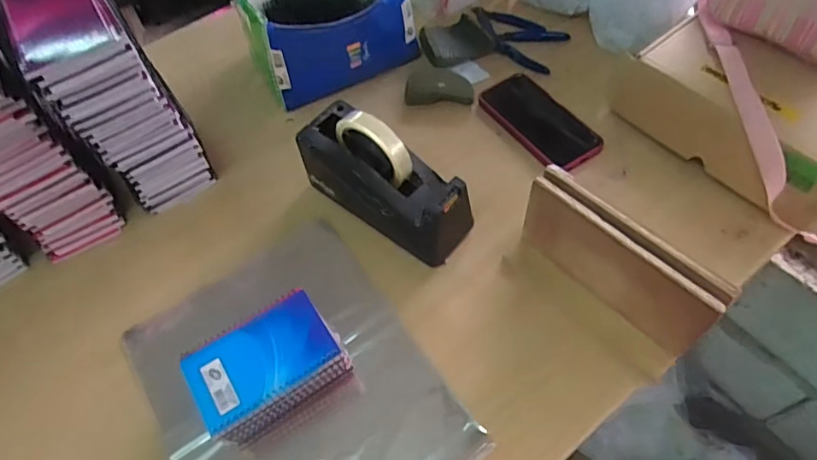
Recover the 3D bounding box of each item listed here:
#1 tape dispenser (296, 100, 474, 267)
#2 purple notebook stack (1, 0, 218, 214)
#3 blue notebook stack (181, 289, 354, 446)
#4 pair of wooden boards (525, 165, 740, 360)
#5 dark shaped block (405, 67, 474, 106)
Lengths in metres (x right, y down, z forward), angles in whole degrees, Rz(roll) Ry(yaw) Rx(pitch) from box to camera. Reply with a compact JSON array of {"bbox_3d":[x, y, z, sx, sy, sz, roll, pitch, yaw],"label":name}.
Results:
[{"bbox_3d":[-0.030,-0.059,0.602,0.208,0.129,0.077,34,67,23],"label":"tape dispenser"},{"bbox_3d":[-0.313,-0.130,0.590,0.092,0.248,0.099,-33,61,-15],"label":"purple notebook stack"},{"bbox_3d":[-0.130,0.133,0.509,0.130,0.067,0.093,-30,60,-13],"label":"blue notebook stack"},{"bbox_3d":[0.195,0.027,0.501,0.031,0.092,0.190,-38,62,-18],"label":"pair of wooden boards"},{"bbox_3d":[0.043,-0.198,0.744,0.096,0.035,0.061,0,58,5],"label":"dark shaped block"}]

